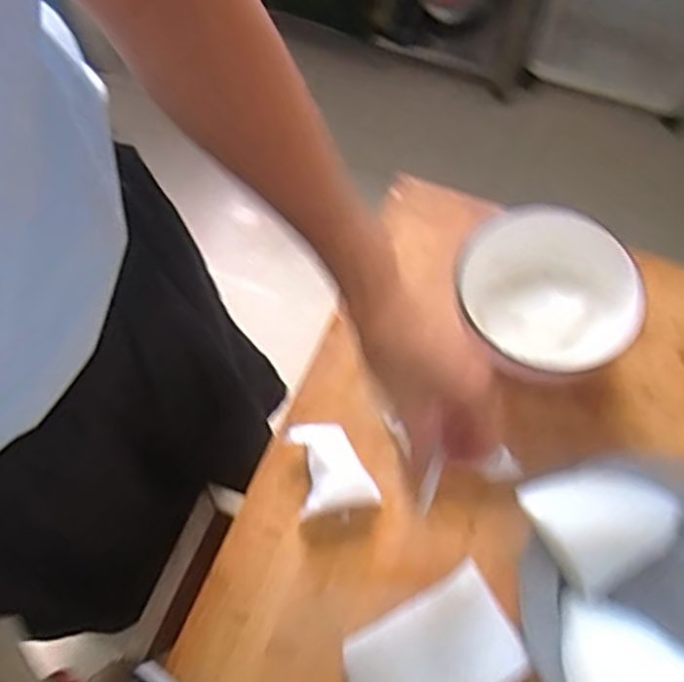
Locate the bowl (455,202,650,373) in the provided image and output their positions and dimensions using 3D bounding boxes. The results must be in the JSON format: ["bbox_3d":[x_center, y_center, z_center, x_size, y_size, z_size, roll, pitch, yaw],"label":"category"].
[{"bbox_3d":[0.174,-0.040,0.597,0.144,0.038,0.124,34,99,17],"label":"bowl"}]

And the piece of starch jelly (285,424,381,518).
[{"bbox_3d":[-0.008,0.098,0.555,0.058,0.025,0.065,-12,64,-5],"label":"piece of starch jelly"}]

